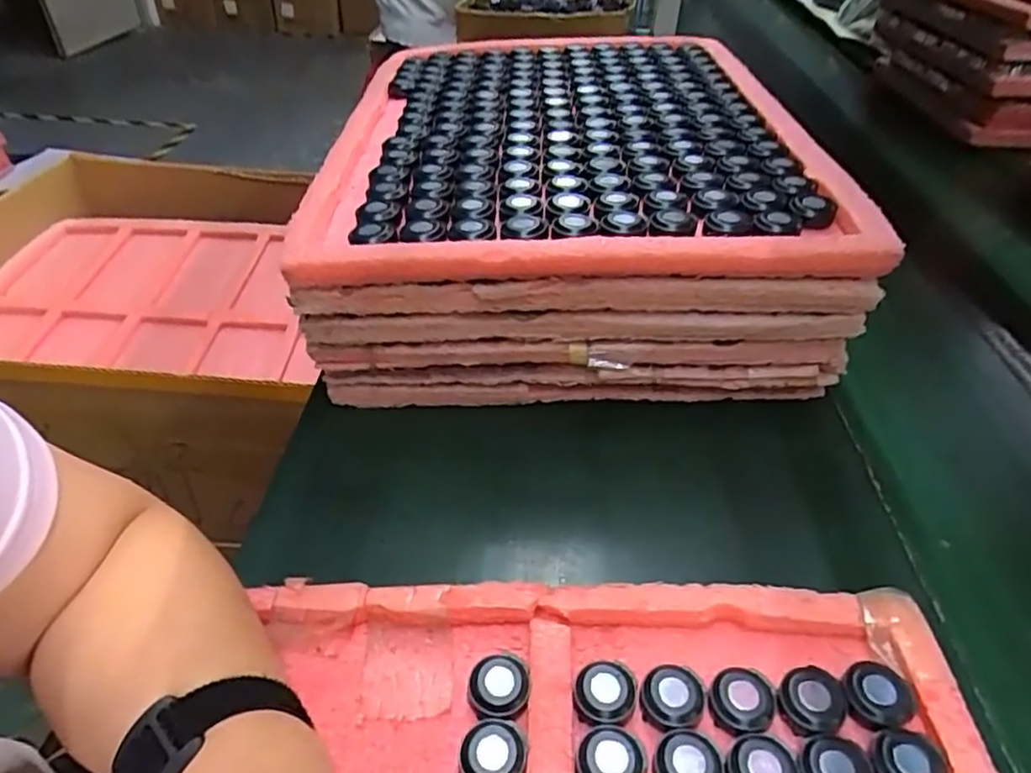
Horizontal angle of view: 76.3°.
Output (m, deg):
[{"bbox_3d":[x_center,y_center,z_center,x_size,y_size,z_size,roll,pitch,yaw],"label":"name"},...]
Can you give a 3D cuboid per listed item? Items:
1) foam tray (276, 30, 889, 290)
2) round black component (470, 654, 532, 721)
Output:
[{"bbox_3d":[0.042,-0.242,0.589,0.374,0.028,0.500,-2,39,1],"label":"foam tray"},{"bbox_3d":[-0.007,0.143,0.312,0.027,0.013,0.029,-2,39,2],"label":"round black component"}]

